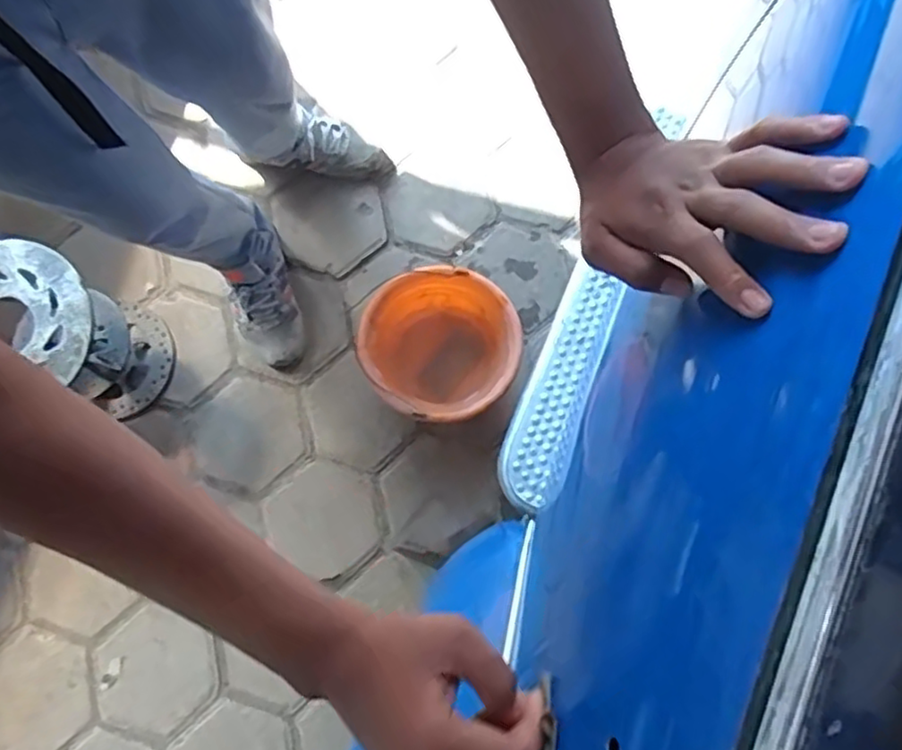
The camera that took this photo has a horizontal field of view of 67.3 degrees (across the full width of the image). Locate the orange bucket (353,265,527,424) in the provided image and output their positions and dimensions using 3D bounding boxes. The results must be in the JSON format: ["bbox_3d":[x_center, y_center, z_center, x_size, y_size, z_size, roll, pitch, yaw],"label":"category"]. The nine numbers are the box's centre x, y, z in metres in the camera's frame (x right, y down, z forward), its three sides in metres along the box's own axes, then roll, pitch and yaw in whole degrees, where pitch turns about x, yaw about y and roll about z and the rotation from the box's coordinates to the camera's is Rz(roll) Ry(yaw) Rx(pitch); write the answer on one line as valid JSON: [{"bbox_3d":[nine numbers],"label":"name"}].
[{"bbox_3d":[-0.020,-0.043,1.100,0.231,0.159,0.246,0,79,1],"label":"orange bucket"}]

